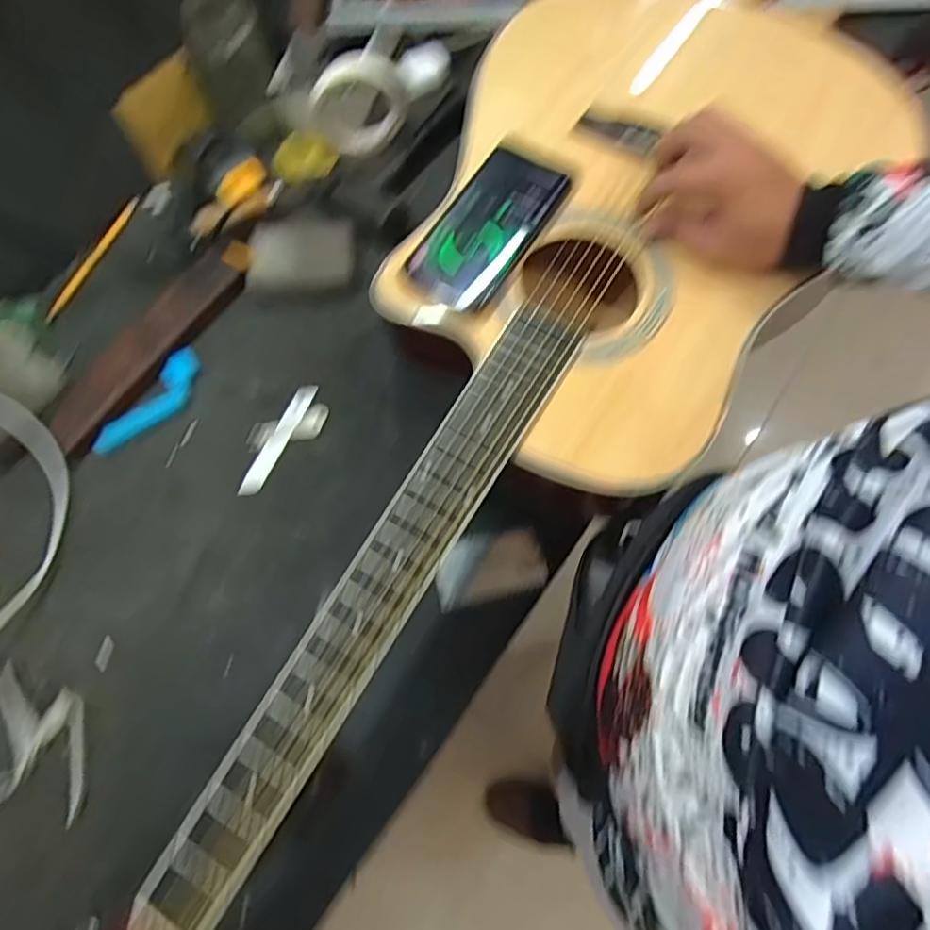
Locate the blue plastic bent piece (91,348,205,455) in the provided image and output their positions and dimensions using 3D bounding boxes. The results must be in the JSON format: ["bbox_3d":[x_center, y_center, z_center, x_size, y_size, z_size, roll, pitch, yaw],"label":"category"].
[{"bbox_3d":[-0.291,-0.057,0.555,0.044,0.007,0.122,34,74,13],"label":"blue plastic bent piece"}]

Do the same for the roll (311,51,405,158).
[{"bbox_3d":[-0.109,-0.376,0.622,0.098,0.091,0.033,-12,70,-3],"label":"roll"}]

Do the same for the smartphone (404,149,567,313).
[{"bbox_3d":[0.018,-0.194,0.481,0.072,0.012,0.150,33,74,12],"label":"smartphone"}]

